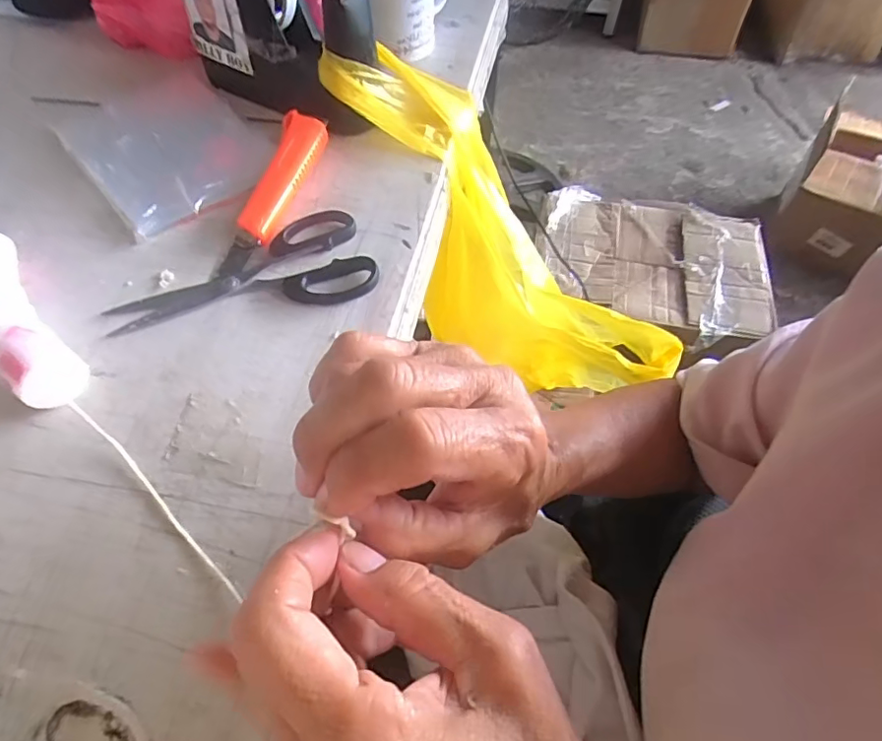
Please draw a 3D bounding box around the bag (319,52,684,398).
[{"bbox_3d":[0.037,-0.114,0.457,0.121,0.110,0.339,-37,94,-19],"label":"bag"}]

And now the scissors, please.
[{"bbox_3d":[-0.132,-0.064,0.369,0.166,0.008,0.076,-14,56,-8],"label":"scissors"}]

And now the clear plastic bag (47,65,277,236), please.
[{"bbox_3d":[-0.231,-0.198,0.462,0.135,0.006,0.216,-35,62,-21],"label":"clear plastic bag"}]

